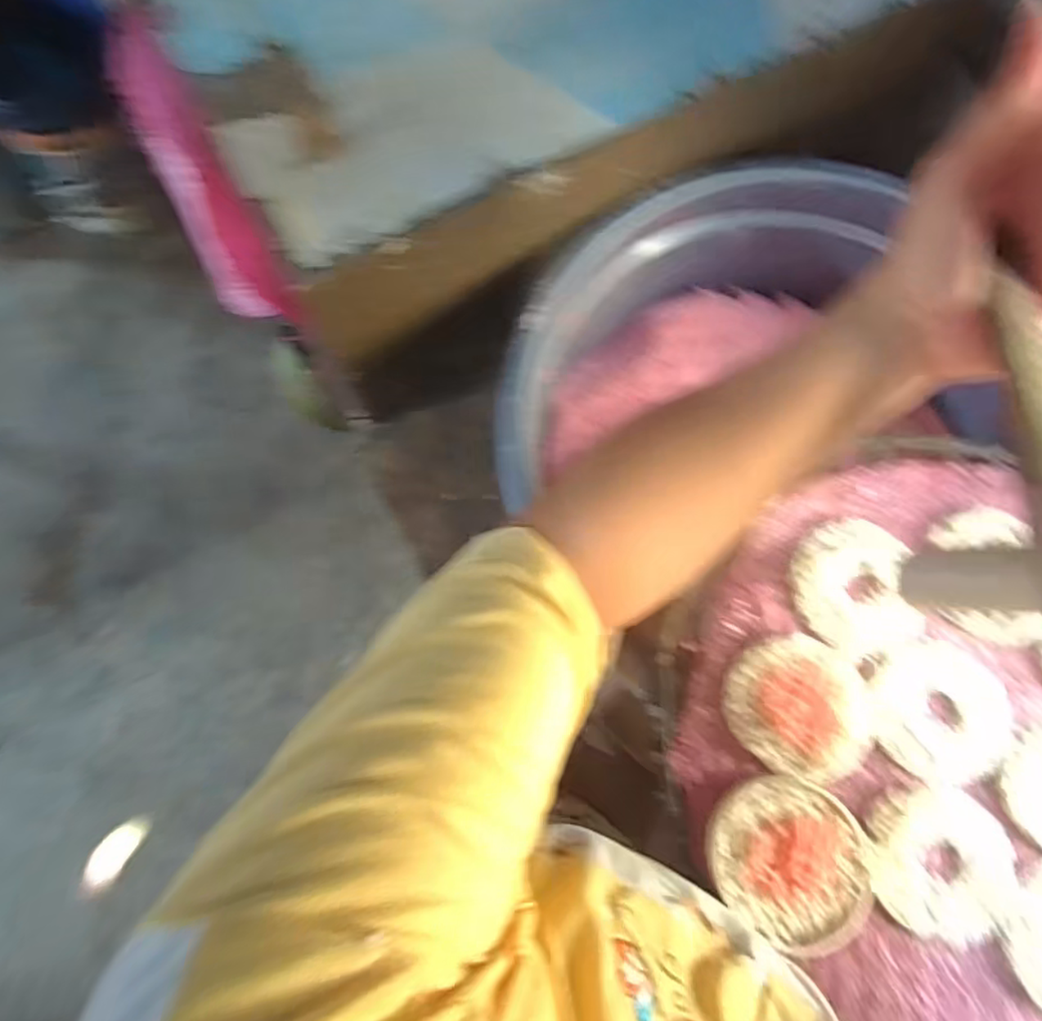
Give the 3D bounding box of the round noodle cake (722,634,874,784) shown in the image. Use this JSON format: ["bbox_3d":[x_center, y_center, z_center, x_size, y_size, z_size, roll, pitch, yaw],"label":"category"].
[{"bbox_3d":[0.165,0.115,0.376,0.087,0.008,0.076,23,78,3],"label":"round noodle cake"}]

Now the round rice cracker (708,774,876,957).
[{"bbox_3d":[0.152,0.196,0.357,0.091,0.008,0.080,41,80,7],"label":"round rice cracker"}]

